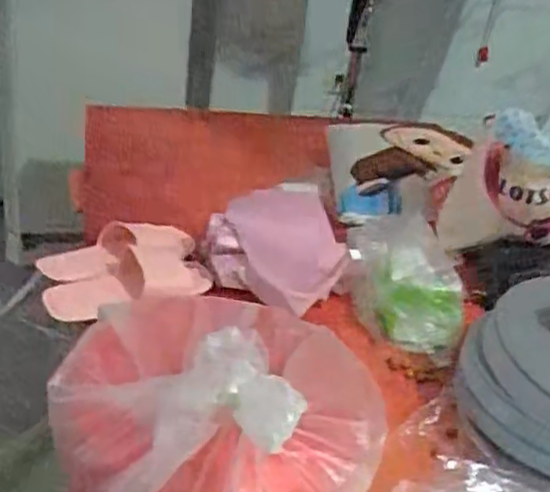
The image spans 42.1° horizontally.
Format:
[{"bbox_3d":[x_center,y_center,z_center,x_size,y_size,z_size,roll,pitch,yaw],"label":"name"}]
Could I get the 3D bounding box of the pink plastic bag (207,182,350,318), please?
[{"bbox_3d":[0.000,-0.016,1.074,0.197,0.071,0.300,6,27,-4],"label":"pink plastic bag"}]

